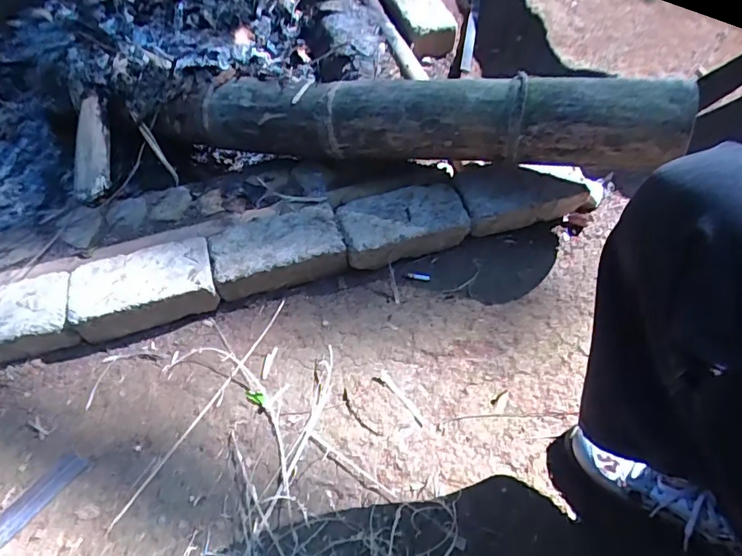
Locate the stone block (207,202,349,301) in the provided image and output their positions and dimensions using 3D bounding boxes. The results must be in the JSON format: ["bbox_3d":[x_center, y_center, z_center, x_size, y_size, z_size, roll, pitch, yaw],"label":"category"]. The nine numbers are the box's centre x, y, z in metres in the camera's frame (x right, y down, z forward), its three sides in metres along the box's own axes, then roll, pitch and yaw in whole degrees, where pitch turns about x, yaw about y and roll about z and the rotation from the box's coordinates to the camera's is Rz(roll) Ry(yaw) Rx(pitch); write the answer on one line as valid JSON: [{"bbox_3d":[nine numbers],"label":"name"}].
[{"bbox_3d":[-0.152,-0.046,0.818,0.208,0.078,0.121,-16,58,-7],"label":"stone block"}]

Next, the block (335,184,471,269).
[{"bbox_3d":[0.054,-0.087,0.831,0.203,0.078,0.108,-14,58,-5],"label":"block"}]

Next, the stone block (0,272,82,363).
[{"bbox_3d":[-0.553,0.073,0.753,0.201,0.084,0.113,-19,57,-8],"label":"stone block"}]

